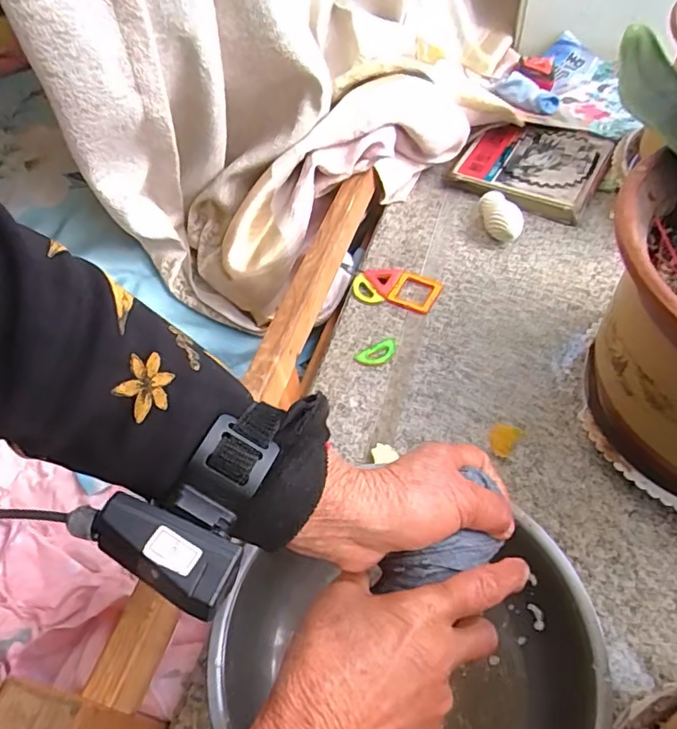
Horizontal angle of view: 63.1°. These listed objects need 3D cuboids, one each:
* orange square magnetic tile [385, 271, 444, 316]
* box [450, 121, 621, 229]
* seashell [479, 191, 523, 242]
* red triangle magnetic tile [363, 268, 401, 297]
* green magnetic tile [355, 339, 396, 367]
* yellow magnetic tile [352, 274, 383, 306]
[{"bbox_3d":[0.097,-0.092,0.698,0.059,0.005,0.060,21,58,18],"label":"orange square magnetic tile"},{"bbox_3d":[0.283,-0.291,0.813,0.190,0.034,0.184,25,59,20],"label":"box"},{"bbox_3d":[0.220,-0.198,0.749,0.051,0.040,0.078,-2,53,2],"label":"seashell"},{"bbox_3d":[0.053,-0.112,0.712,0.039,0.008,0.051,19,57,17],"label":"red triangle magnetic tile"},{"bbox_3d":[0.047,-0.013,0.643,0.054,0.004,0.028,-29,57,-17],"label":"green magnetic tile"},{"bbox_3d":[0.032,-0.092,0.699,0.027,0.010,0.049,-27,57,-16],"label":"yellow magnetic tile"}]

